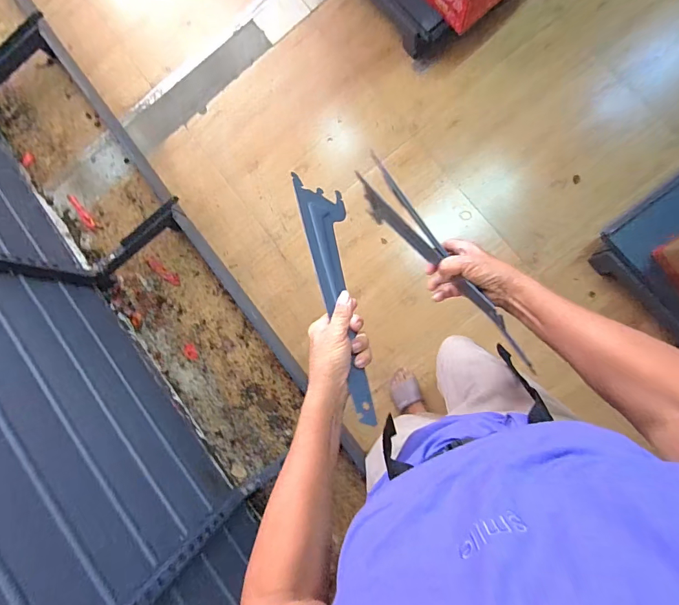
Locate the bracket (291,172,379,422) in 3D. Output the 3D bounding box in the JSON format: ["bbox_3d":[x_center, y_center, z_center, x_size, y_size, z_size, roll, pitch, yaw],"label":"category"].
[{"bbox_3d":[0.007,-0.020,0.505,0.007,0.092,0.335,-33,61,36],"label":"bracket"}]

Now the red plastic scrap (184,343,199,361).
[{"bbox_3d":[-0.504,0.169,1.321,0.041,0.004,0.063,-30,83,5],"label":"red plastic scrap"}]

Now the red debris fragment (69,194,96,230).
[{"bbox_3d":[-0.909,-0.318,1.377,0.036,0.012,0.153,-42,82,4],"label":"red debris fragment"}]

